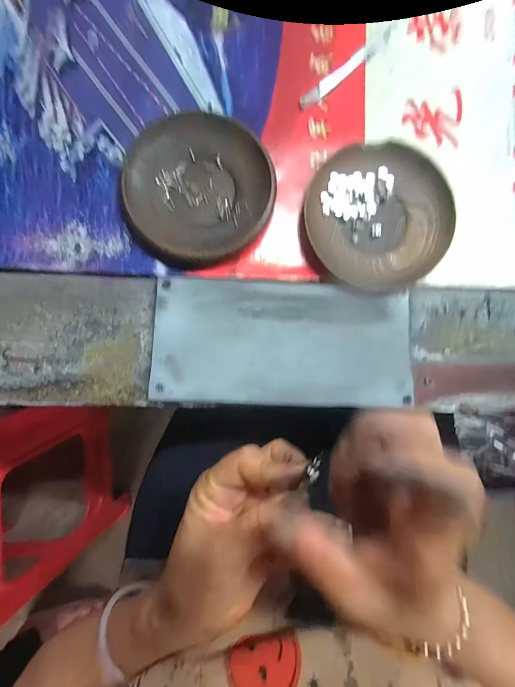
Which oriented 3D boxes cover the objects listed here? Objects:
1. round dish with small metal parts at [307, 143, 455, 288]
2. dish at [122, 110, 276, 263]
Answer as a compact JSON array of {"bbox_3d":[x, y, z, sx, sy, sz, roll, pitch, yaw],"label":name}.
[{"bbox_3d":[0.096,-0.099,0.255,0.110,0.014,0.111,0,87,-3],"label":"round dish with small metal parts"},{"bbox_3d":[-0.045,-0.123,0.249,0.108,0.015,0.115,0,87,-3],"label":"dish"}]

